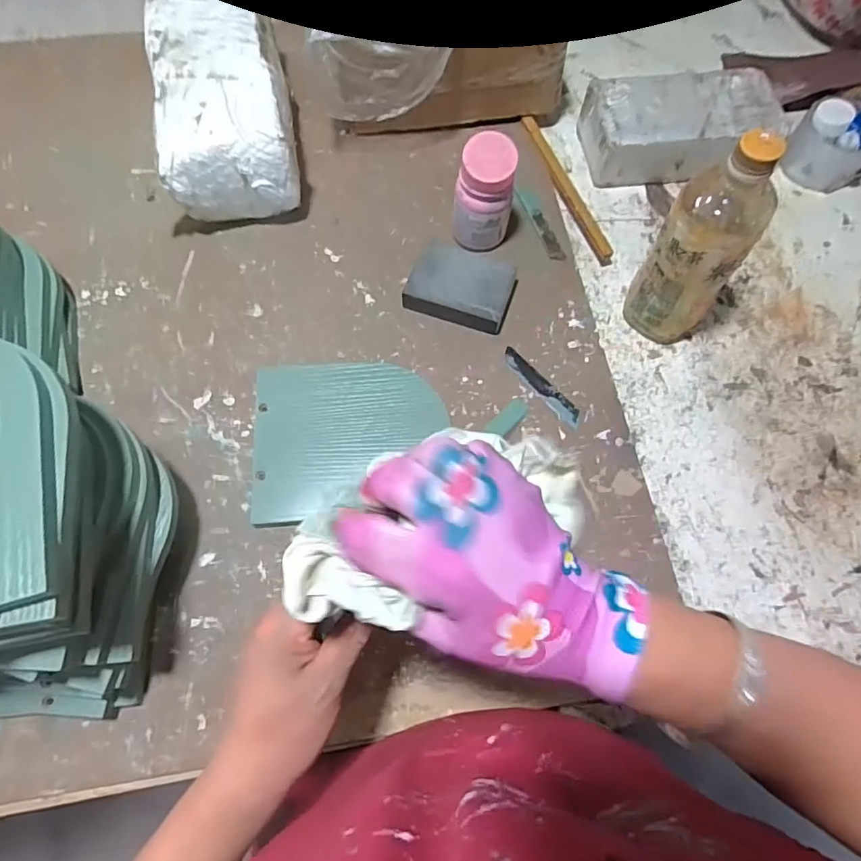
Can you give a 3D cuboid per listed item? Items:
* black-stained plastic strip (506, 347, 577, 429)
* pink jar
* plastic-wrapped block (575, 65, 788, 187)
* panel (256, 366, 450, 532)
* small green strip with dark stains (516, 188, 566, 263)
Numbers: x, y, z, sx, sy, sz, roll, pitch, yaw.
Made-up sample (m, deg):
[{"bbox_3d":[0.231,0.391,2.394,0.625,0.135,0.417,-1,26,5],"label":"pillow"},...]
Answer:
[{"bbox_3d":[0.105,-0.042,0.496,0.019,0.006,0.098,-38,76,-14],"label":"black-stained plastic strip"},{"bbox_3d":[0.052,-0.221,0.501,0.056,0.106,0.045,8,70,1],"label":"pink jar"},{"bbox_3d":[0.280,-0.338,0.594,0.206,0.066,0.111,-1,70,-2],"label":"plastic-wrapped block"},{"bbox_3d":[-0.072,0.008,0.467,0.166,0.007,0.147,-3,70,-3],"label":"panel"},{"bbox_3d":[0.118,-0.223,0.566,0.019,0.004,0.096,-20,72,-9],"label":"small green strip with dark stains"}]

